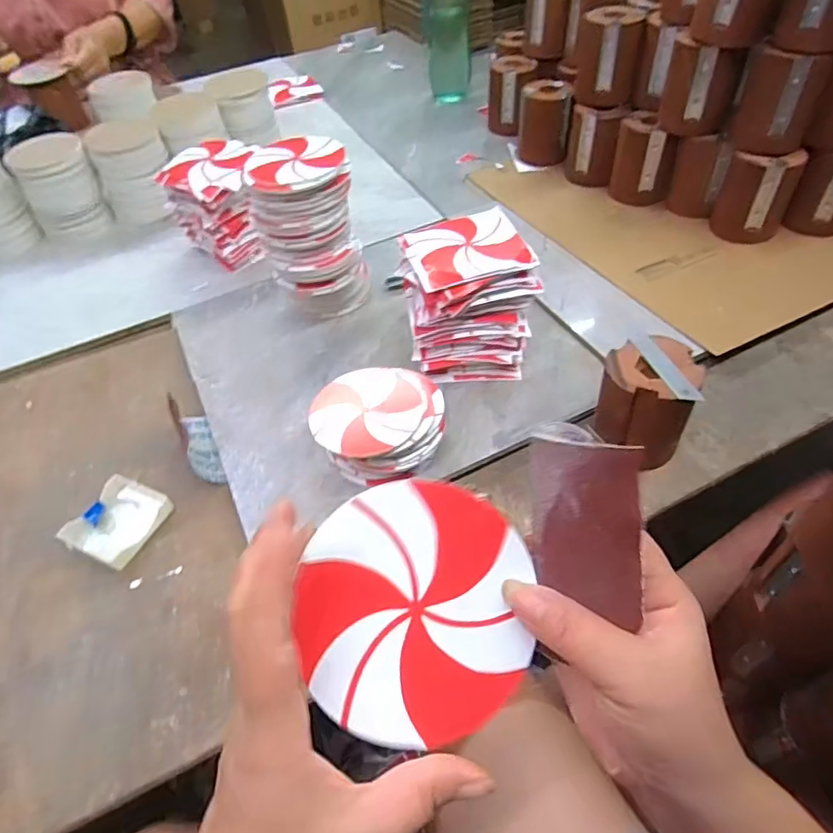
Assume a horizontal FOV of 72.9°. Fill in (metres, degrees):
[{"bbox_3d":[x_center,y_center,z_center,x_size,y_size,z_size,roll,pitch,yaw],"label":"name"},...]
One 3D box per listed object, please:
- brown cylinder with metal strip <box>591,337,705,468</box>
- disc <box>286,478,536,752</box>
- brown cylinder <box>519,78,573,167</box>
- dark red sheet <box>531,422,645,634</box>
[{"bbox_3d":[0.201,-0.011,0.511,0.080,0.100,0.082,9,52,11],"label":"brown cylinder with metal strip"},{"bbox_3d":[0.000,0.078,0.229,0.091,0.006,0.098,1,82,-9],"label":"disc"},{"bbox_3d":[0.196,-0.448,0.868,0.073,0.099,0.068,6,52,9],"label":"brown cylinder"},{"bbox_3d":[0.066,0.042,0.221,0.040,0.076,0.006,3,14,27],"label":"dark red sheet"}]

